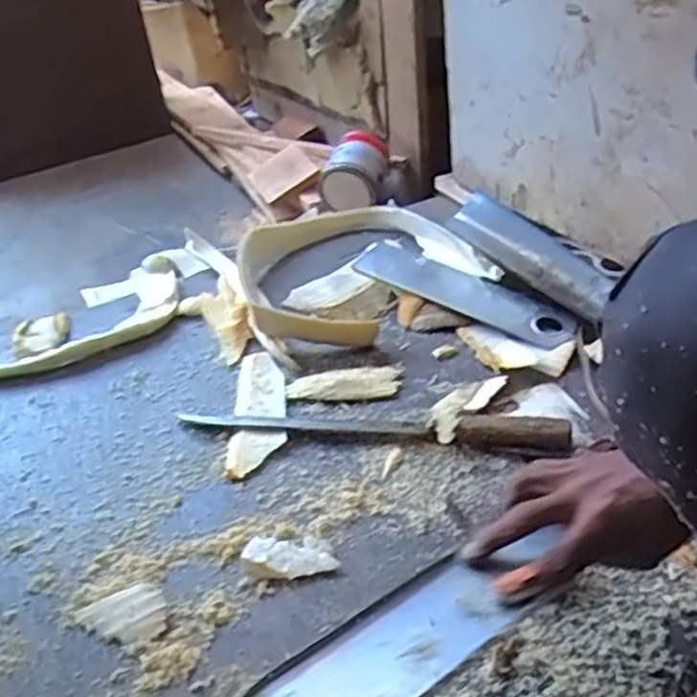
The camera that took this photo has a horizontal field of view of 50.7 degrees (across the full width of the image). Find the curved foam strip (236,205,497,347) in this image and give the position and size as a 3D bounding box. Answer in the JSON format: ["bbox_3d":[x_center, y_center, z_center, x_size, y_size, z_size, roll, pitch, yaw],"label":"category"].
[{"bbox_3d":[0.001,-0.117,1.048,0.318,0.064,0.322,-14,37,-14],"label":"curved foam strip"}]

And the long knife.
[{"bbox_3d":[0.019,0.075,0.793,0.419,0.022,0.053,3,33,17],"label":"long knife"}]

